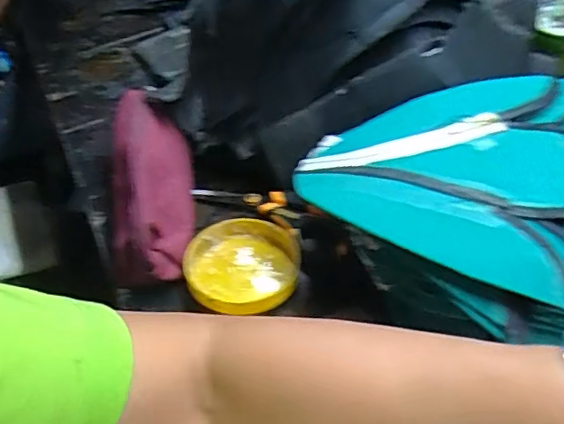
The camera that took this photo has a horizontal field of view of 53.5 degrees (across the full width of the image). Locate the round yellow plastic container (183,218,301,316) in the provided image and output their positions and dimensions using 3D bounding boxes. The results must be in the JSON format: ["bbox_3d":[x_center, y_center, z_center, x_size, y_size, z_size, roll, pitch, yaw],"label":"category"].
[{"bbox_3d":[-0.034,0.044,0.484,0.094,0.021,0.089,-4,46,4],"label":"round yellow plastic container"}]

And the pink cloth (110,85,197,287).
[{"bbox_3d":[-0.130,-0.036,0.533,0.084,0.061,0.230,-15,46,-7],"label":"pink cloth"}]

